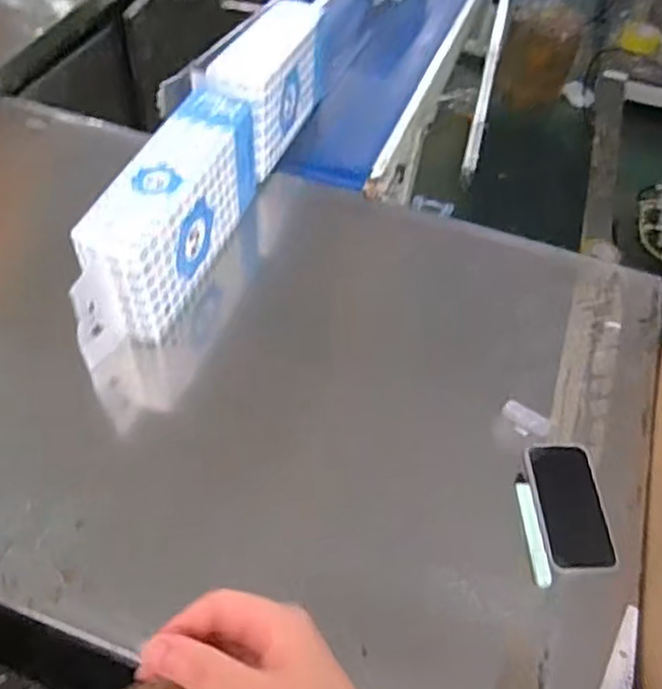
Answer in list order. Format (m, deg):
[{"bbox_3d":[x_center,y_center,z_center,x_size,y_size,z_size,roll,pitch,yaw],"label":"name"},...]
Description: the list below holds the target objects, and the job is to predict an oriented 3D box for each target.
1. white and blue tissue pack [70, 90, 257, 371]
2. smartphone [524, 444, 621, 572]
[{"bbox_3d":[-0.213,-0.158,0.895,0.098,0.152,0.374,18,55,11],"label":"white and blue tissue pack"},{"bbox_3d":[0.265,0.176,0.758,0.077,0.007,0.146,-1,54,-3],"label":"smartphone"}]

